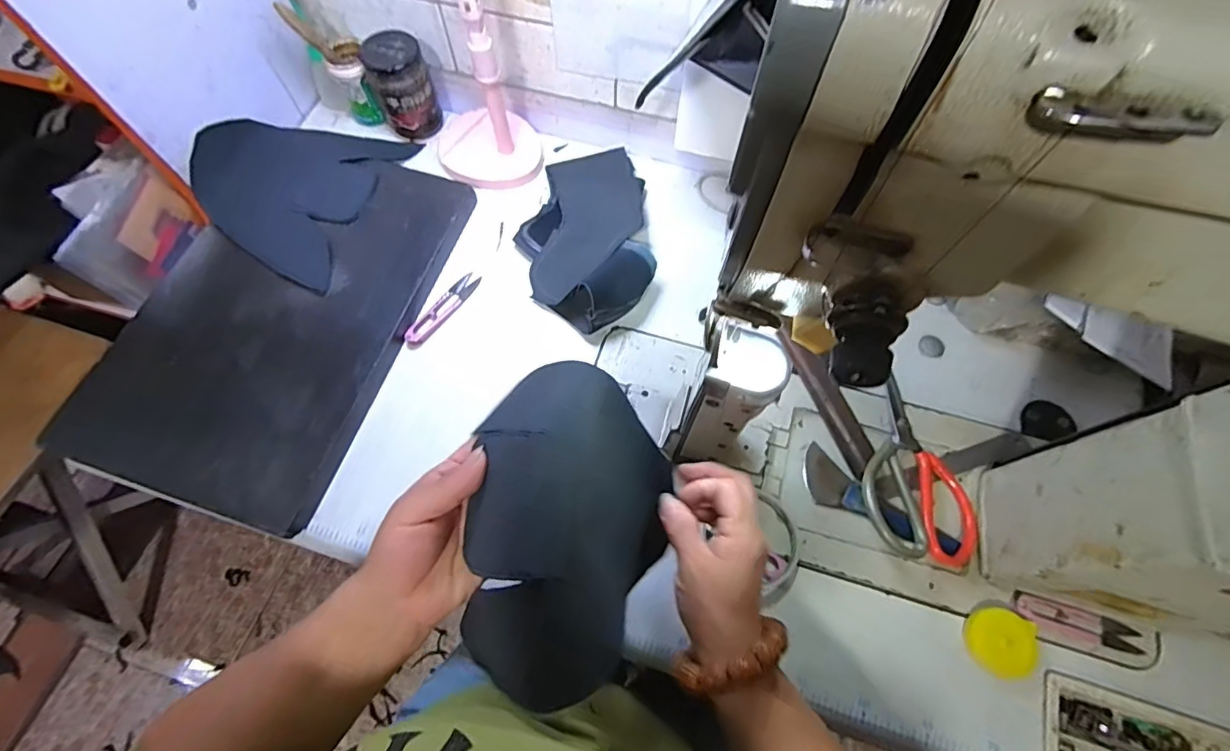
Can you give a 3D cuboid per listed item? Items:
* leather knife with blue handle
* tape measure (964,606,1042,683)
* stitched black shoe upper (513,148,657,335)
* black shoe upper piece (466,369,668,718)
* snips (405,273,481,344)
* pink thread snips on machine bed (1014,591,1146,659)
[{"bbox_3d":[0.233,0.121,0.462,0.145,0.013,0.044,35,69,13],"label":"leather knife with blue handle"},{"bbox_3d":[0.314,0.216,0.418,0.050,0.011,0.051,15,66,4],"label":"tape measure"},{"bbox_3d":[-0.035,-0.154,0.554,0.138,0.048,0.225,-5,66,-5],"label":"stitched black shoe upper"},{"bbox_3d":[-0.024,0.091,0.320,0.113,0.103,0.186,6,65,0],"label":"black shoe upper piece"},{"bbox_3d":[-0.179,-0.071,0.542,0.022,0.005,0.099,34,68,12],"label":"snips"},{"bbox_3d":[0.385,0.209,0.425,0.102,0.017,0.028,14,65,4],"label":"pink thread snips on machine bed"}]

